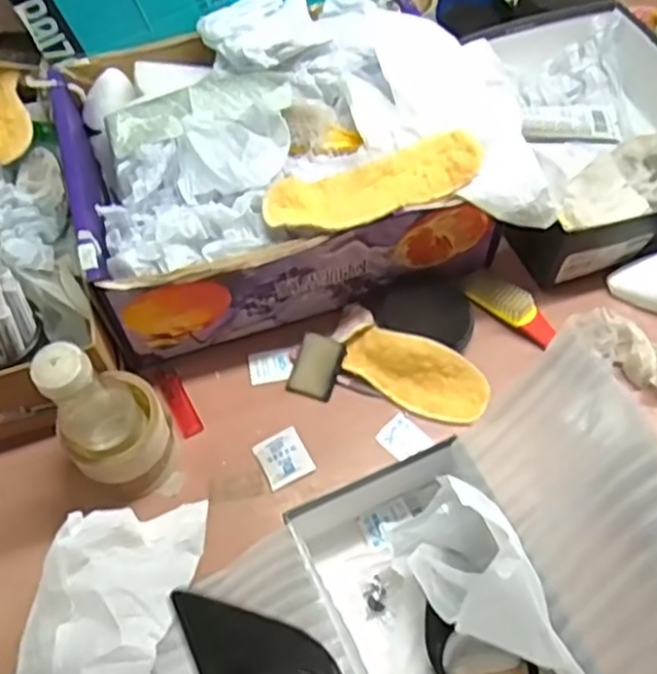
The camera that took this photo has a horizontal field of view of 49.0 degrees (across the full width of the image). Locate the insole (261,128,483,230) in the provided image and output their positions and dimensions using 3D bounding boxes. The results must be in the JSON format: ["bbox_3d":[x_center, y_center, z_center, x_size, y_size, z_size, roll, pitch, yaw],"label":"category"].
[{"bbox_3d":[0.042,-0.132,0.653,0.198,0.036,0.069,-13,59,-6],"label":"insole"}]

